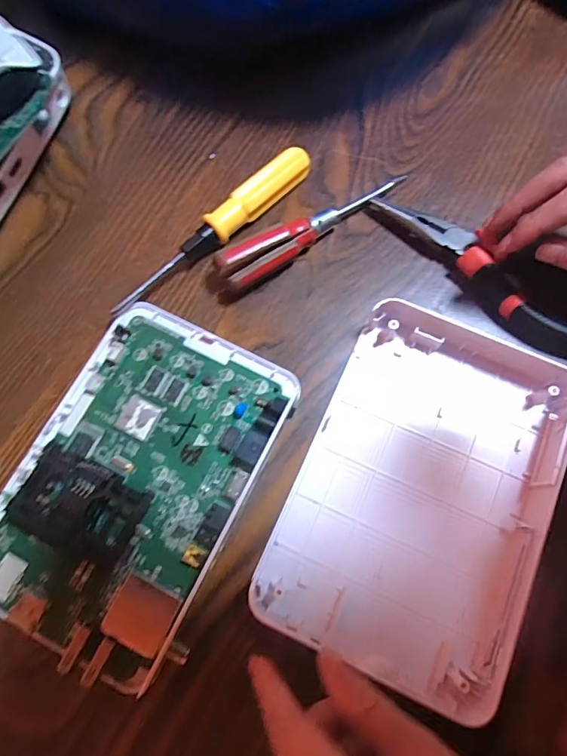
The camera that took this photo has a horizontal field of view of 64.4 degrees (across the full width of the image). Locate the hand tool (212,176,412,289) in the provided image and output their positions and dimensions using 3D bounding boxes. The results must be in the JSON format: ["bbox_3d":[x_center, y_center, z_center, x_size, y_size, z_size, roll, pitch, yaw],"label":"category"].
[{"bbox_3d":[0.022,-0.096,0.281,0.134,0.022,0.026,-27,75,-8],"label":"hand tool"}]

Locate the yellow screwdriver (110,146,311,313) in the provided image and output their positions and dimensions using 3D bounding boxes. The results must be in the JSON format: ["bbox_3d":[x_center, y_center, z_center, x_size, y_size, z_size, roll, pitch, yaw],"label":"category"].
[{"bbox_3d":[-0.042,-0.092,0.281,0.152,0.020,0.018,-42,77,-12],"label":"yellow screwdriver"}]

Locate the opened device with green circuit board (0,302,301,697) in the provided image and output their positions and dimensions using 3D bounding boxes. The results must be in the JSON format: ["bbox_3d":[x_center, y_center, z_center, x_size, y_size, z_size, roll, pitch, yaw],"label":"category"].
[{"bbox_3d":[-0.077,0.050,0.237,0.118,0.024,0.174,23,74,7],"label":"opened device with green circuit board"}]

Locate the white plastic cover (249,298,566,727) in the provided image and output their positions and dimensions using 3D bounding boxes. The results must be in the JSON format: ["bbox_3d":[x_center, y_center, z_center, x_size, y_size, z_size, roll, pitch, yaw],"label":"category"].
[{"bbox_3d":[0.074,0.053,0.237,0.120,0.023,0.188,24,74,7],"label":"white plastic cover"}]

